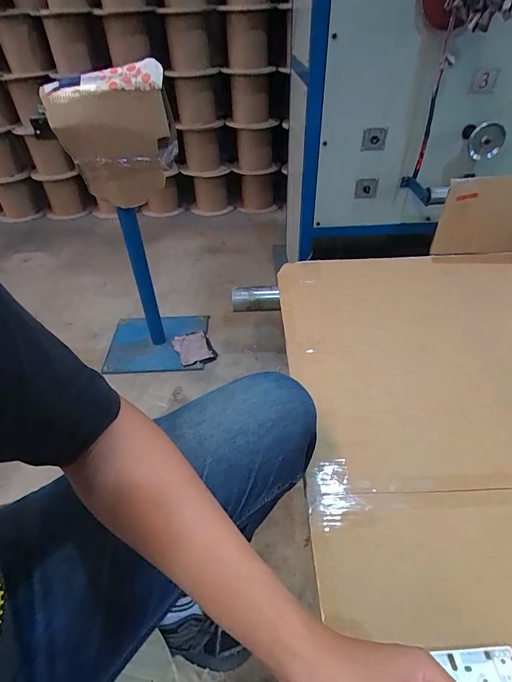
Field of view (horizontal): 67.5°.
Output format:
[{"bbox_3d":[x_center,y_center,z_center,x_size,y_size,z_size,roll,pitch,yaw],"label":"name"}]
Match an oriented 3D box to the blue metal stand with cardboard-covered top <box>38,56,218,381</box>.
[{"bbox_3d":[-0.456,-0.361,1.484,0.461,1.113,0.382,-5,42,-3],"label":"blue metal stand with cardboard-covered top"}]

